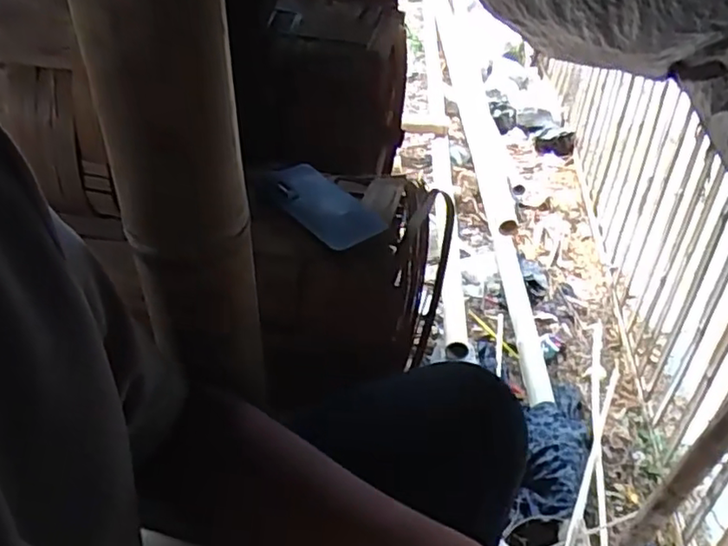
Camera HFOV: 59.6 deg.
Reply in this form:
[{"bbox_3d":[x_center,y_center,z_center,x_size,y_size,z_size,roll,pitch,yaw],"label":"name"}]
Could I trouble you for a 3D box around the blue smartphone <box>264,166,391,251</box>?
[{"bbox_3d":[-0.047,-0.075,0.698,0.070,0.007,0.143,-34,59,-29],"label":"blue smartphone"}]

